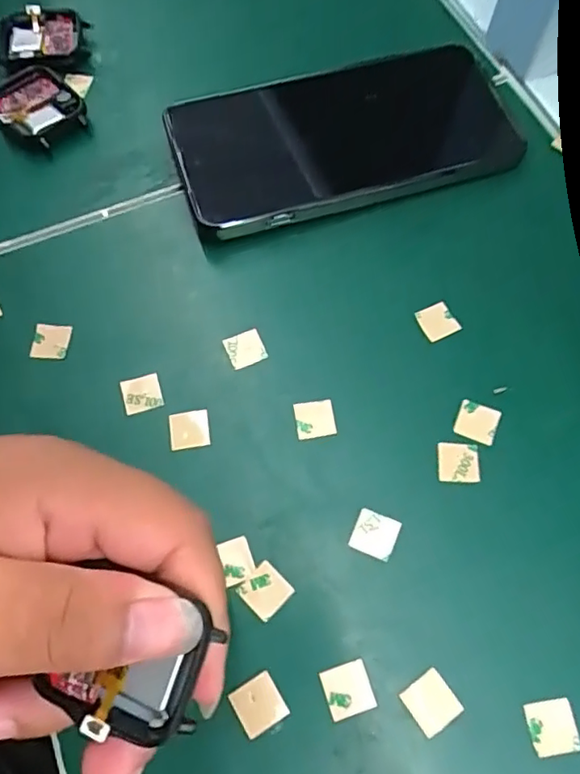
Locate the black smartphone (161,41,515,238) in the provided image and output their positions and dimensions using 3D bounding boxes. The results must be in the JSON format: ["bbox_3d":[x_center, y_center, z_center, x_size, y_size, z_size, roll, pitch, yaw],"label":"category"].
[{"bbox_3d":[0.026,-0.120,0.277,0.157,0.019,0.074,-17,68,-6],"label":"black smartphone"}]

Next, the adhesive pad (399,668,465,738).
[{"bbox_3d":[0.048,0.105,0.191,0.015,0.004,0.016,-33,70,-12],"label":"adhesive pad"}]

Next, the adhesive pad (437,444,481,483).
[{"bbox_3d":[0.066,0.029,0.222,0.016,0.004,0.015,2,67,2],"label":"adhesive pad"}]

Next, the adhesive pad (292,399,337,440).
[{"bbox_3d":[0.010,0.013,0.231,0.016,0.004,0.015,-11,67,-4],"label":"adhesive pad"}]

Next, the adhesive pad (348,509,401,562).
[{"bbox_3d":[0.032,0.055,0.214,0.016,0.004,0.015,22,75,10],"label":"adhesive pad"}]

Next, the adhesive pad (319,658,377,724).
[{"bbox_3d":[0.020,0.102,0.193,0.015,0.004,0.015,-18,68,-7],"label":"adhesive pad"}]

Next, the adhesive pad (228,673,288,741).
[{"bbox_3d":[-0.010,0.106,0.191,0.015,0.004,0.015,-30,70,-11],"label":"adhesive pad"}]

